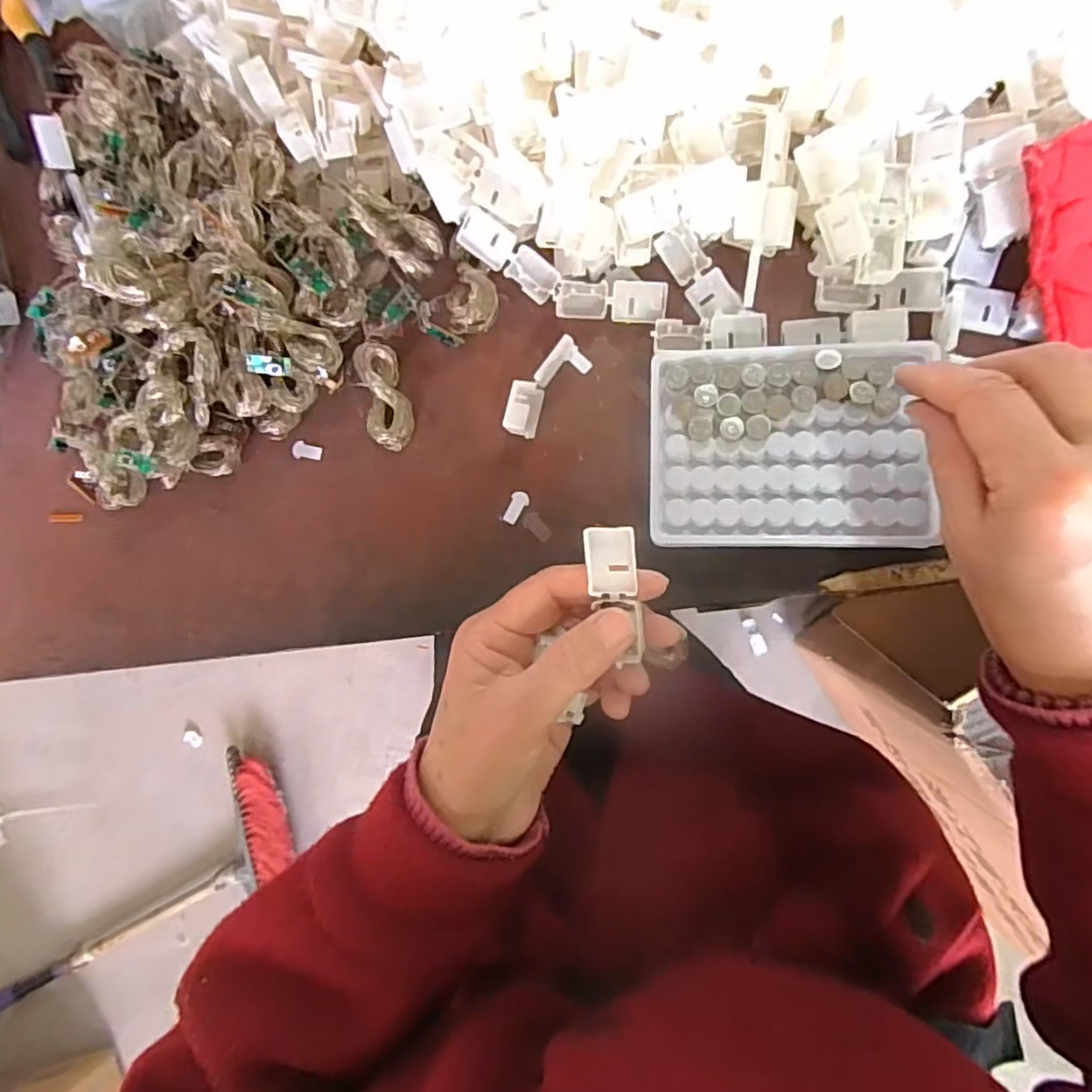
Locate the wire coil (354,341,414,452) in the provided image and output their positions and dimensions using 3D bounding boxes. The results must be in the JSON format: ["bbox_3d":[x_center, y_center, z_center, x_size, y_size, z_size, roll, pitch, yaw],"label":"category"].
[{"bbox_3d":[-0.088,-0.081,0.343,0.025,0.009,0.057,-12,97,7],"label":"wire coil"}]

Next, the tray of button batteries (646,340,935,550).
[{"bbox_3d":[0.113,-0.048,0.298,0.122,0.012,0.096,1,85,8],"label":"tray of button batteries"}]

